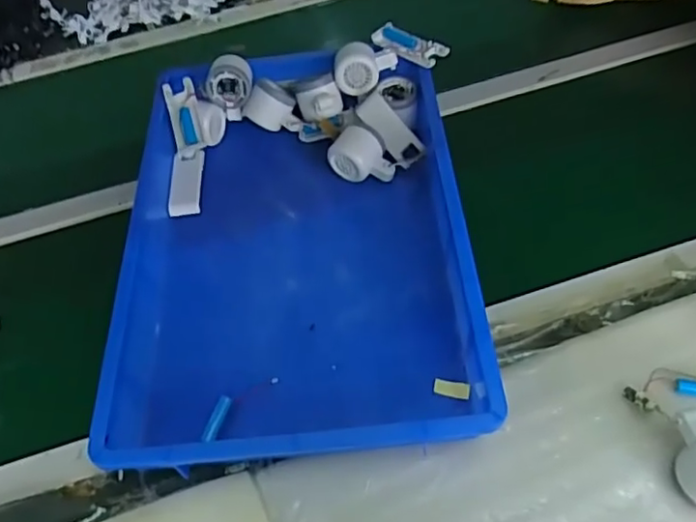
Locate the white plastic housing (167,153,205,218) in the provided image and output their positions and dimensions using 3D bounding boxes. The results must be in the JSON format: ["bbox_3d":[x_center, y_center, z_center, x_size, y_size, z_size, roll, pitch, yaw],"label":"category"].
[{"bbox_3d":[-0.208,-0.100,0.779,0.037,0.013,0.105,-6,55,1],"label":"white plastic housing"}]

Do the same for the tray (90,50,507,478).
[{"bbox_3d":[-0.060,-0.042,0.690,0.359,0.070,0.519,-6,55,1],"label":"tray"}]

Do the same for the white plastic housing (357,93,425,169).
[{"bbox_3d":[0.054,-0.166,0.768,0.039,0.012,0.106,-40,79,9],"label":"white plastic housing"}]

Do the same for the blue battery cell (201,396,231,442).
[{"bbox_3d":[-0.129,0.155,0.589,0.011,0.012,0.045,13,57,14],"label":"blue battery cell"}]

